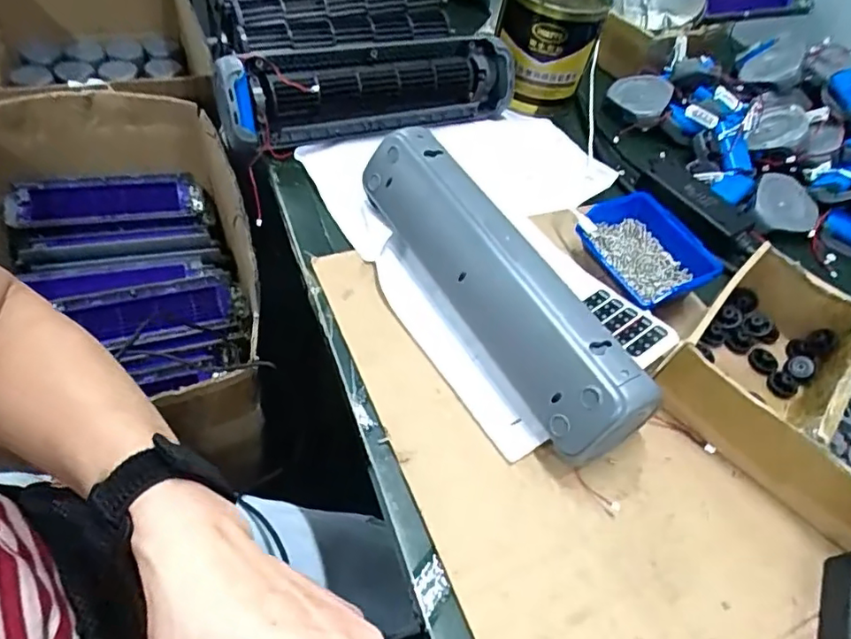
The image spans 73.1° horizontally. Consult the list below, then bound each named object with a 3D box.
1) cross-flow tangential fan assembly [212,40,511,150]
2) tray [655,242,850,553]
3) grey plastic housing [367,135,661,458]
[{"bbox_3d":[-0.050,-0.236,0.583,0.311,0.089,0.073,-14,57,-21],"label":"cross-flow tangential fan assembly"},{"bbox_3d":[0.303,0.055,0.435,0.201,0.058,0.171,41,55,19],"label":"tray"},{"bbox_3d":[0.045,-0.029,0.439,0.069,0.078,0.292,-24,60,-26],"label":"grey plastic housing"}]

